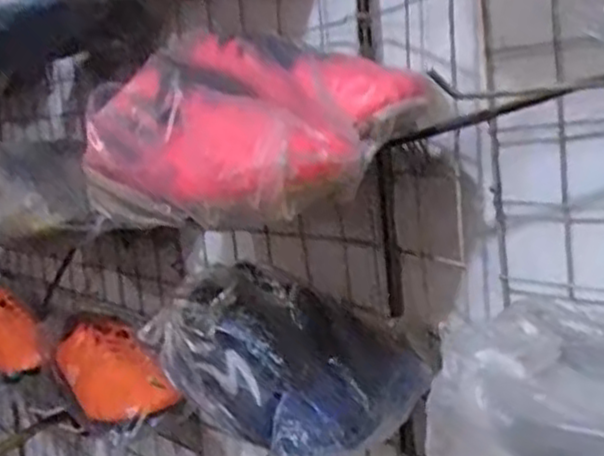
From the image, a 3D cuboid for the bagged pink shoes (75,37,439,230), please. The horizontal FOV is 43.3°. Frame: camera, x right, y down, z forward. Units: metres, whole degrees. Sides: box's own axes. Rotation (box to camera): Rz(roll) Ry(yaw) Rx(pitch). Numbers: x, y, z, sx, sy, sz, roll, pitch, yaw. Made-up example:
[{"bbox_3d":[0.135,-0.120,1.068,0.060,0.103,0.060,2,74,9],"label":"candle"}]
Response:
[{"bbox_3d":[-0.041,-0.067,0.498,0.129,0.102,0.224,-12,10,-35],"label":"bagged pink shoes"}]

